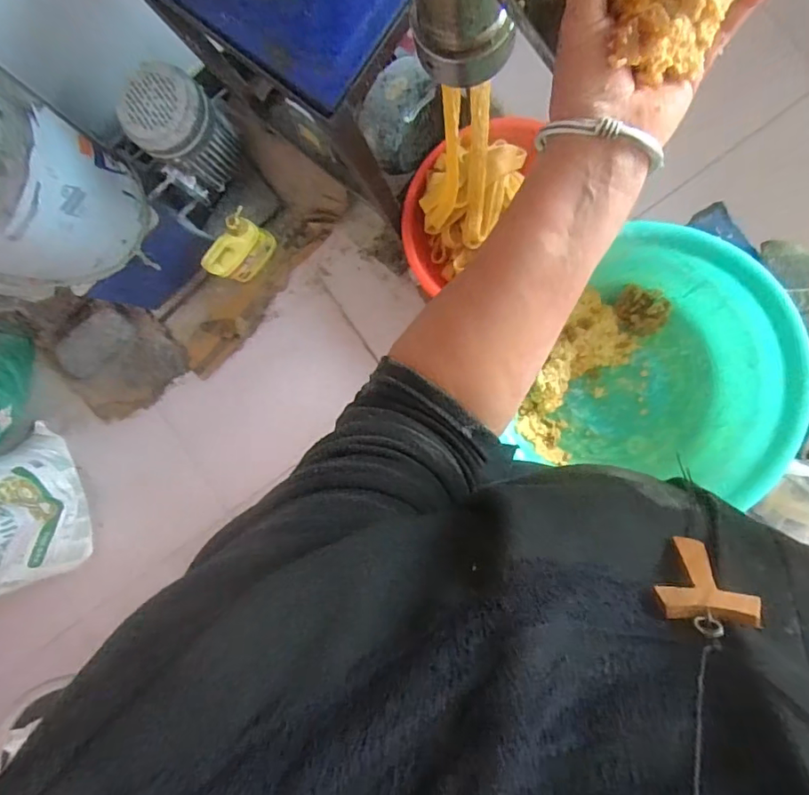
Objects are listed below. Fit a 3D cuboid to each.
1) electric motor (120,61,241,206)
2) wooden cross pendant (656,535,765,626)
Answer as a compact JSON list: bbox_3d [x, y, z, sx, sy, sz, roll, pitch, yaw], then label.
[{"bbox_3d":[-0.466,-0.555,1.114,0.159,0.243,0.185,39,97,4],"label":"electric motor"},{"bbox_3d":[0.106,0.065,0.188,0.031,0.037,0.004,-1,115,15],"label":"wooden cross pendant"}]

